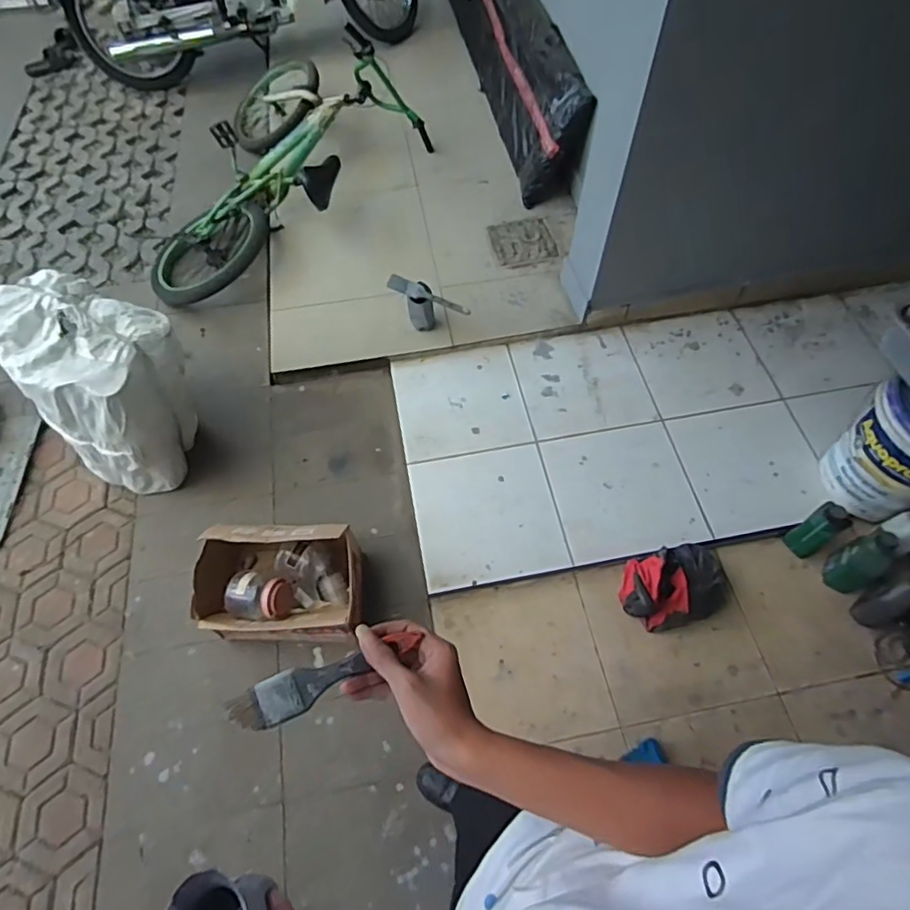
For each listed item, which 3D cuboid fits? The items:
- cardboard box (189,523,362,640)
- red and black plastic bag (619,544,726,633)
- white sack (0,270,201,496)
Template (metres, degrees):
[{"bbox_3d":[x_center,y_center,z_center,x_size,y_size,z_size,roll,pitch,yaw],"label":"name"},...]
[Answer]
[{"bbox_3d":[-0.446,0.330,1.489,0.409,0.258,0.270,-1,61,3],"label":"cardboard box"},{"bbox_3d":[0.588,0.339,1.514,0.283,0.145,0.204,-5,61,0],"label":"red and black plastic bag"},{"bbox_3d":[-0.958,-0.175,1.598,0.447,0.551,0.335,19,62,13],"label":"white sack"}]

